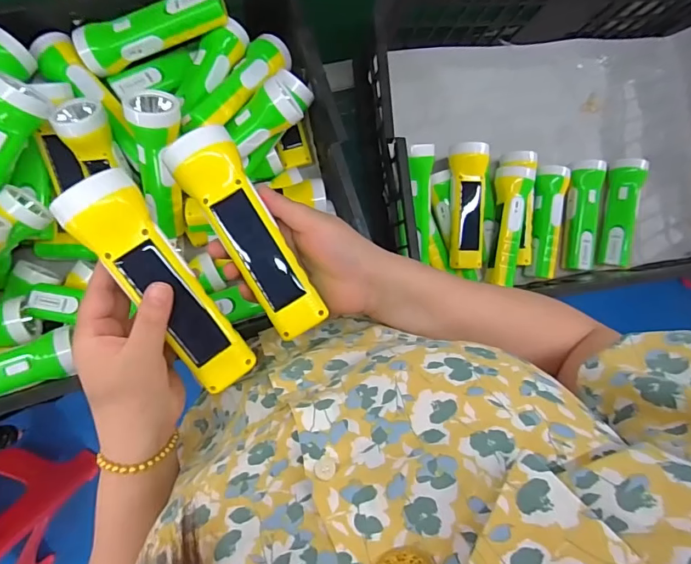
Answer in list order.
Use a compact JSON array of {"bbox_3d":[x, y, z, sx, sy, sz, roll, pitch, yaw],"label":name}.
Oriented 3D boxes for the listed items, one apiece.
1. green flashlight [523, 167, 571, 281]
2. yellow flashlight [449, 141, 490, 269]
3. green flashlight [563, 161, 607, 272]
[{"bbox_3d":[0.314,-0.097,0.692,0.056,0.054,0.183,12,86,-7],"label":"green flashlight"},{"bbox_3d":[0.169,-0.106,0.616,0.049,0.055,0.172,2,87,-8],"label":"yellow flashlight"},{"bbox_3d":[0.386,-0.109,0.708,0.052,0.038,0.180,6,87,-7],"label":"green flashlight"}]

